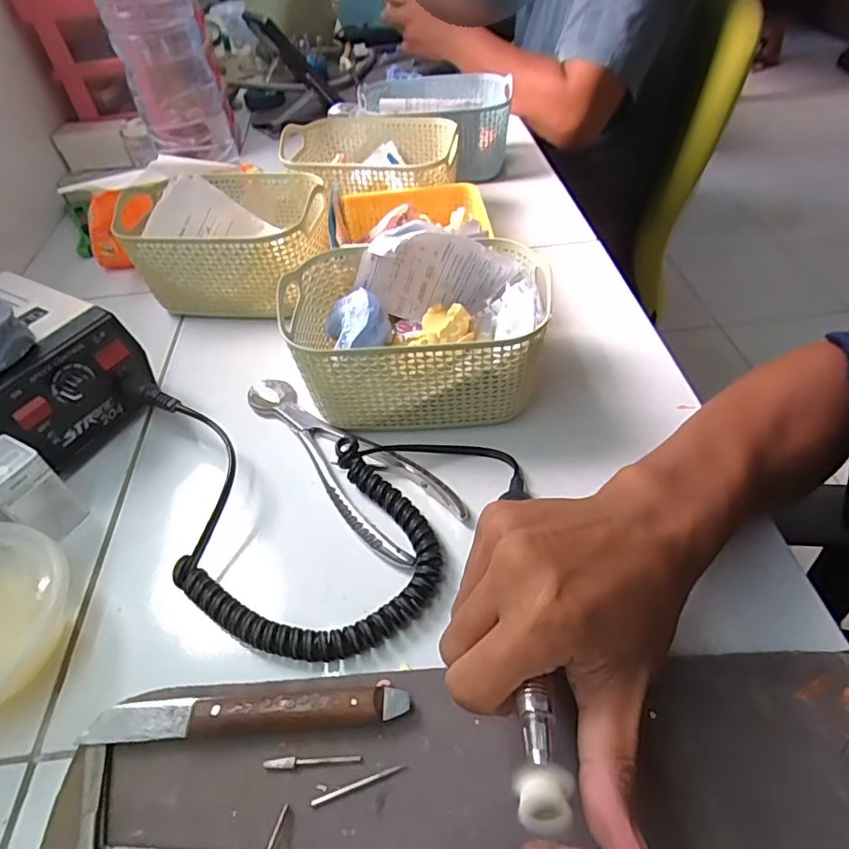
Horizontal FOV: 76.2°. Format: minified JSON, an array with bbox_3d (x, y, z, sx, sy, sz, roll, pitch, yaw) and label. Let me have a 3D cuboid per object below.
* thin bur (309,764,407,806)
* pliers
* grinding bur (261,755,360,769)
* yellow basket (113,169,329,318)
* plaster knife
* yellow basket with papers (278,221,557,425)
[{"bbox_3d":[-0.029,0.158,0.238,0.043,0.004,0.004,-16,49,-10],"label":"thin bur"},{"bbox_3d":[-0.060,0.016,0.361,0.193,0.015,0.059,35,59,30],"label":"pliers"},{"bbox_3d":[-0.051,0.152,0.245,0.043,0.004,0.004,-3,48,1],"label":"grinding bur"},{"bbox_3d":[-0.173,-0.171,0.489,0.174,0.086,0.130,4,49,7],"label":"yellow basket"},{"bbox_3d":[-0.083,0.136,0.256,0.148,0.015,0.018,-3,48,1],"label":"plaster knife"},{"bbox_3d":[-0.004,-0.062,0.378,0.167,0.090,0.116,-2,48,2],"label":"yellow basket with papers"}]

